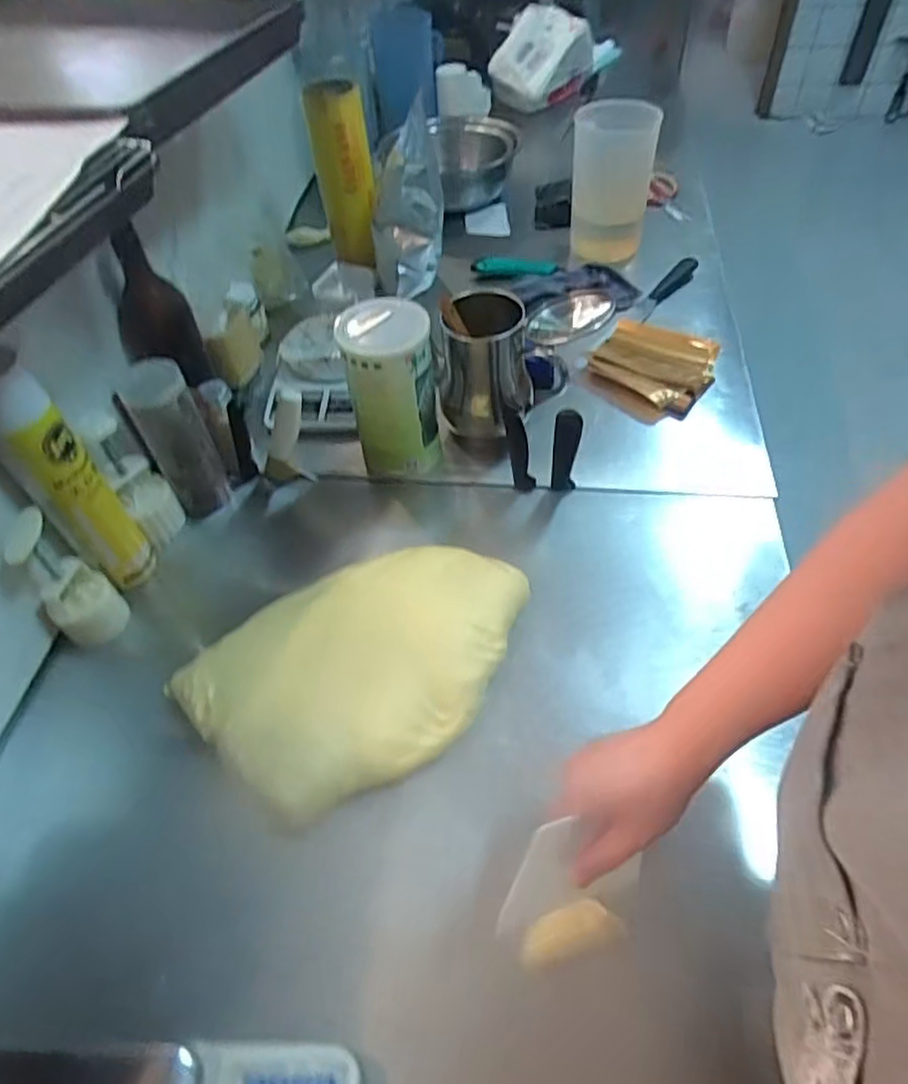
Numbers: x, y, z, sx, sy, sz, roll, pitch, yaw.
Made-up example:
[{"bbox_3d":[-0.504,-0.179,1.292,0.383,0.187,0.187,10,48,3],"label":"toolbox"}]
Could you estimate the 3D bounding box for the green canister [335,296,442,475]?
[{"bbox_3d":[-0.071,-0.176,0.800,0.094,0.205,0.084,-2,50,3],"label":"green canister"}]

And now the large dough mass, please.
[{"bbox_3d":[-0.078,0.119,0.677,0.360,0.060,0.212,-30,54,-19],"label":"large dough mass"}]

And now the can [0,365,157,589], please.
[{"bbox_3d":[-0.383,-0.057,0.663,0.069,0.285,0.075,-2,50,3],"label":"can"}]

